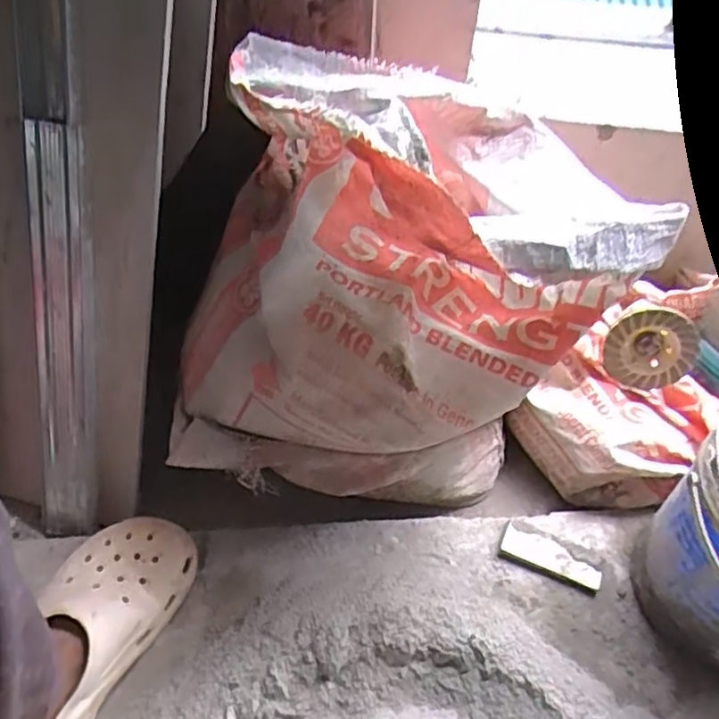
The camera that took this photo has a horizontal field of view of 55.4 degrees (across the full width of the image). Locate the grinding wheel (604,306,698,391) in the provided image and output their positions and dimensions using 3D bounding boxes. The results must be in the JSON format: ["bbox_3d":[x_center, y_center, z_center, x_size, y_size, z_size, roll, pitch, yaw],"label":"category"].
[{"bbox_3d":[0.317,-0.012,0.746,0.094,0.093,0.011,0,30,12],"label":"grinding wheel"}]

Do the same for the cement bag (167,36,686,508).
[{"bbox_3d":[0.030,-0.044,0.639,0.385,0.431,0.247,6,51,3],"label":"cement bag"}]

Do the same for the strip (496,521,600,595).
[{"bbox_3d":[0.199,0.208,0.712,0.103,0.012,0.034,21,53,14],"label":"strip"}]

